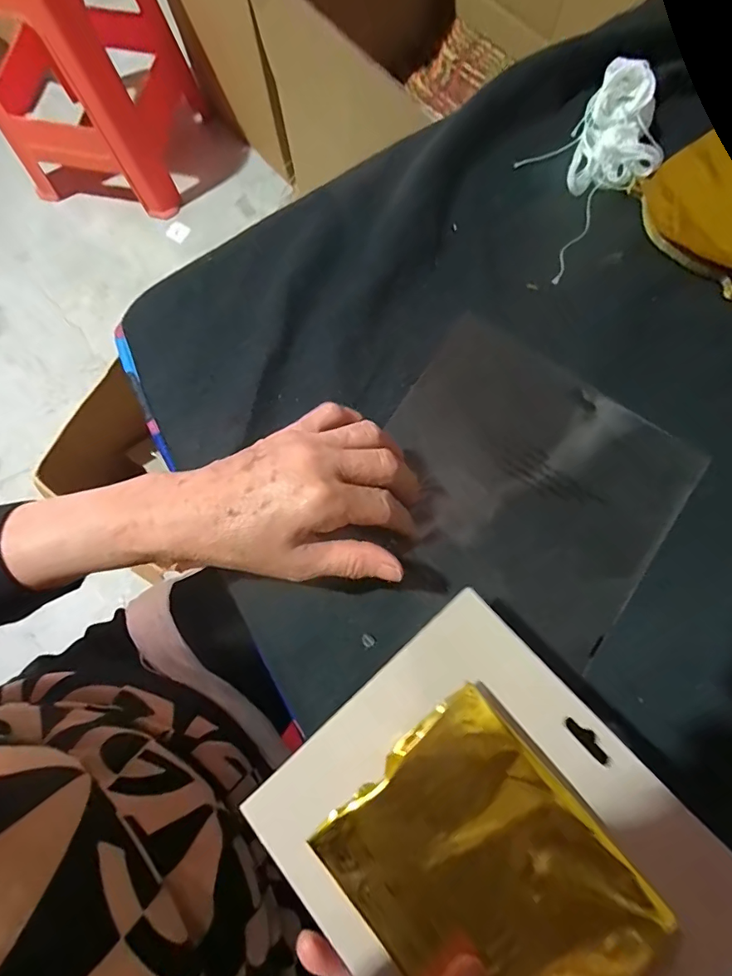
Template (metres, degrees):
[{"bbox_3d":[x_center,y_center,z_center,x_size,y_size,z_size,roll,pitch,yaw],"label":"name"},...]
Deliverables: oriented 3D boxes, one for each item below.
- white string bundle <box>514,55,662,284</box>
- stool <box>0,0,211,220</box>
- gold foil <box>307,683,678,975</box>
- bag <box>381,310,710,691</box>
[{"bbox_3d":[0.164,-0.243,0.357,0.085,0.046,0.146,44,82,9],"label":"white string bundle"},{"bbox_3d":[-0.640,-0.970,1.060,0.334,0.519,0.373,10,78,3],"label":"stool"},{"bbox_3d":[0.057,0.179,0.218,0.104,0.008,0.130,-41,76,-13],"label":"gold foil"},{"bbox_3d":[0.106,-0.005,0.327,0.195,0.014,0.174,35,84,10],"label":"bag"}]

